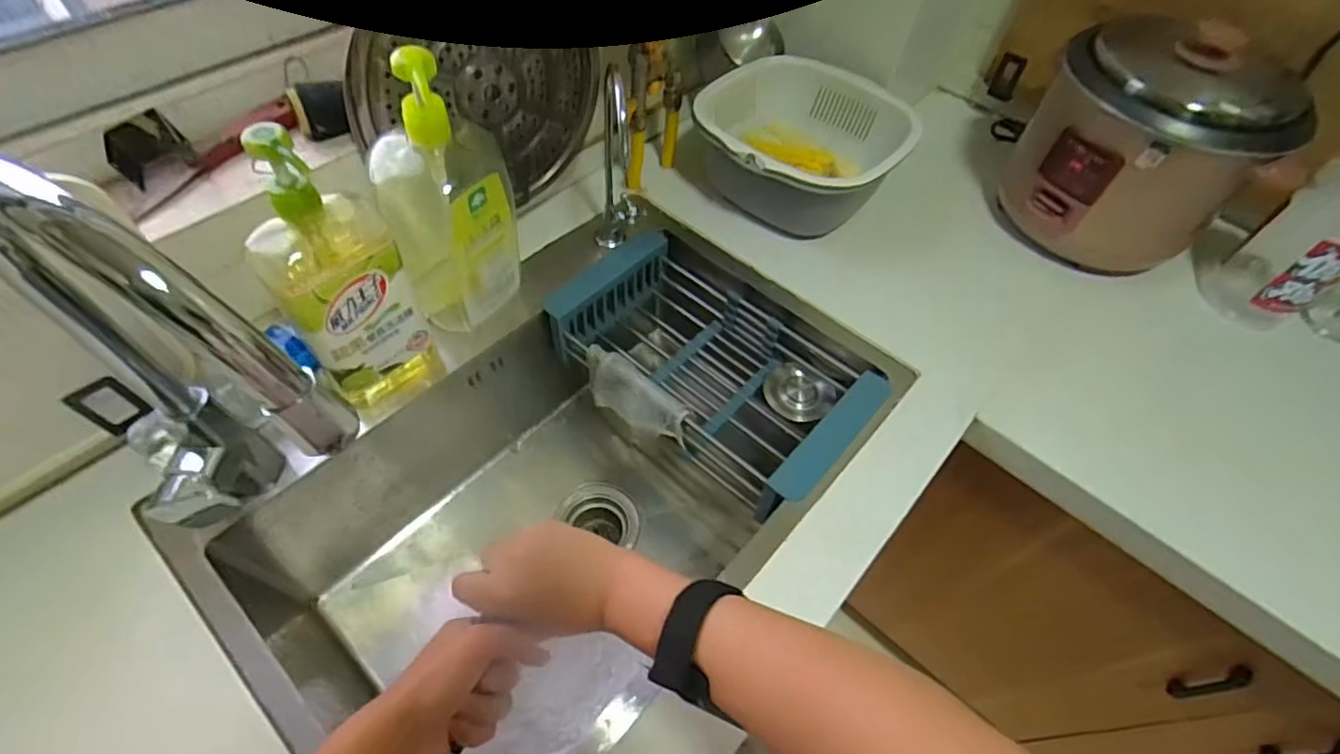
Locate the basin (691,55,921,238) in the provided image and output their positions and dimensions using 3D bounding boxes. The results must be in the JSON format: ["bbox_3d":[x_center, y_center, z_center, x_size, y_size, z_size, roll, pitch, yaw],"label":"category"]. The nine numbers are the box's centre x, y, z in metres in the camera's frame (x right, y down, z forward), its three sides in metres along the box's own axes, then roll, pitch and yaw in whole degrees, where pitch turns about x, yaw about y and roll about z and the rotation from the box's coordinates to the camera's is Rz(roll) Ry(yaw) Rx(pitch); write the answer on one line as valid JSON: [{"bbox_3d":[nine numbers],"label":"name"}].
[{"bbox_3d":[0.163,-0.290,0.790,0.256,0.130,0.237,21,56,10],"label":"basin"}]

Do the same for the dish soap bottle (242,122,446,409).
[{"bbox_3d":[-0.282,-0.083,0.521,0.096,0.277,0.074,-31,63,-23],"label":"dish soap bottle"}]

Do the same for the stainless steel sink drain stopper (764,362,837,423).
[{"bbox_3d":[0.154,0.020,0.726,0.078,0.026,0.063,29,92,-1],"label":"stainless steel sink drain stopper"}]

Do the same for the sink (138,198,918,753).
[{"bbox_3d":[-0.108,0.126,0.701,0.440,0.281,0.624,38,61,20],"label":"sink"}]

